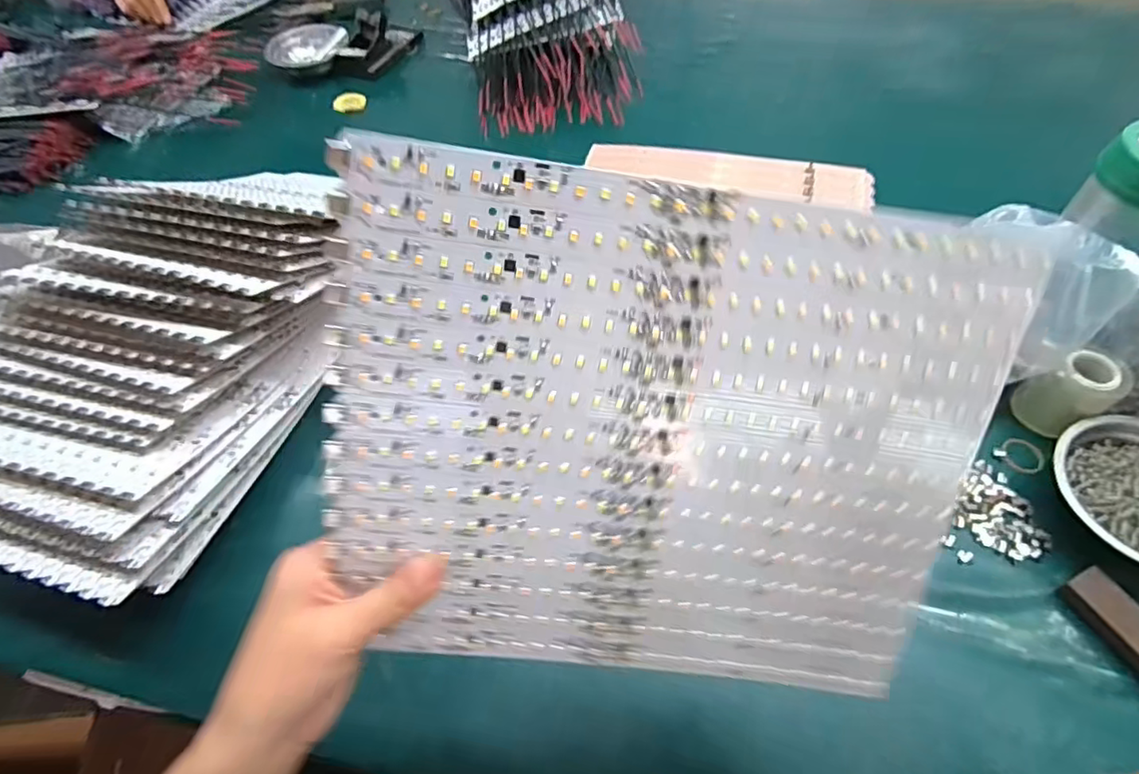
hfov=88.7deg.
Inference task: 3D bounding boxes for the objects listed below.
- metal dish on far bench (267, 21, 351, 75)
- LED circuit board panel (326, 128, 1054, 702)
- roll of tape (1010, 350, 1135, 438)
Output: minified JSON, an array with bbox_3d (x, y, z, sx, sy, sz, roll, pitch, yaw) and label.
[{"bbox_3d":[-0.432,-0.564,0.971,0.128,0.032,0.138,-18,55,-8],"label":"metal dish on far bench"},{"bbox_3d":[0.039,0.034,0.263,0.278,0.235,0.007,7,19,-4],"label":"LED circuit board panel"},{"bbox_3d":[0.431,0.005,0.498,0.063,0.062,0.050,-18,56,-9],"label":"roll of tape"}]

